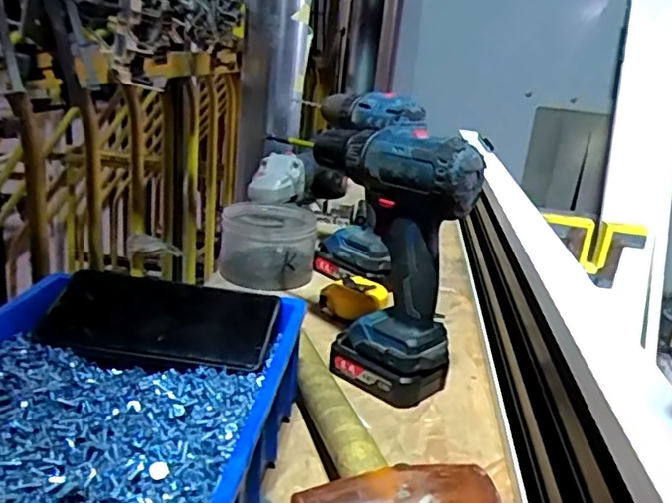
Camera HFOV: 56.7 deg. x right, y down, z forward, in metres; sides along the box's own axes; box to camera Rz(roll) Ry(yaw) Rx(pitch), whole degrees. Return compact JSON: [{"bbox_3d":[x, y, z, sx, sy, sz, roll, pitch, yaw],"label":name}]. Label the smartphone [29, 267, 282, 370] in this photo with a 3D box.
[{"bbox_3d":[-0.125,0.045,0.442,0.159,0.007,0.069,9,41,5],"label":"smartphone"}]

